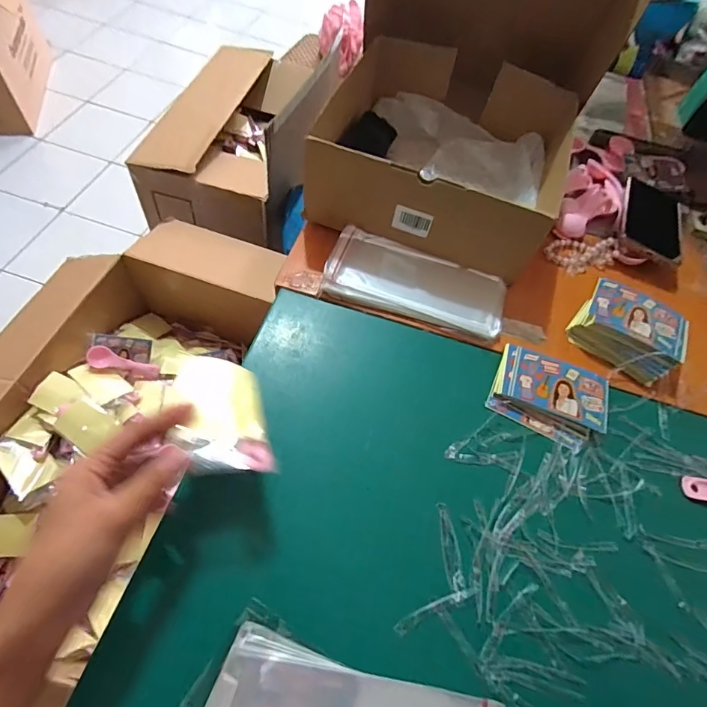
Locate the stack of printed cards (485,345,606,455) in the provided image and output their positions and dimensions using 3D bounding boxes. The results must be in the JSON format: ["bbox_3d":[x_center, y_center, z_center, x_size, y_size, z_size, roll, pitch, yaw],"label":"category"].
[{"bbox_3d":[0.191,0.037,0.416,0.107,0.014,0.086,25,60,6],"label":"stack of printed cards"}]

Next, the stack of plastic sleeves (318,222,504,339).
[{"bbox_3d":[0.068,-0.077,0.471,0.191,0.016,0.090,16,59,3],"label":"stack of plastic sleeves"}]

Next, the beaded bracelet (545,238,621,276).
[{"bbox_3d":[0.281,-0.122,0.526,0.087,0.011,0.049,-2,60,-10],"label":"beaded bracelet"}]

